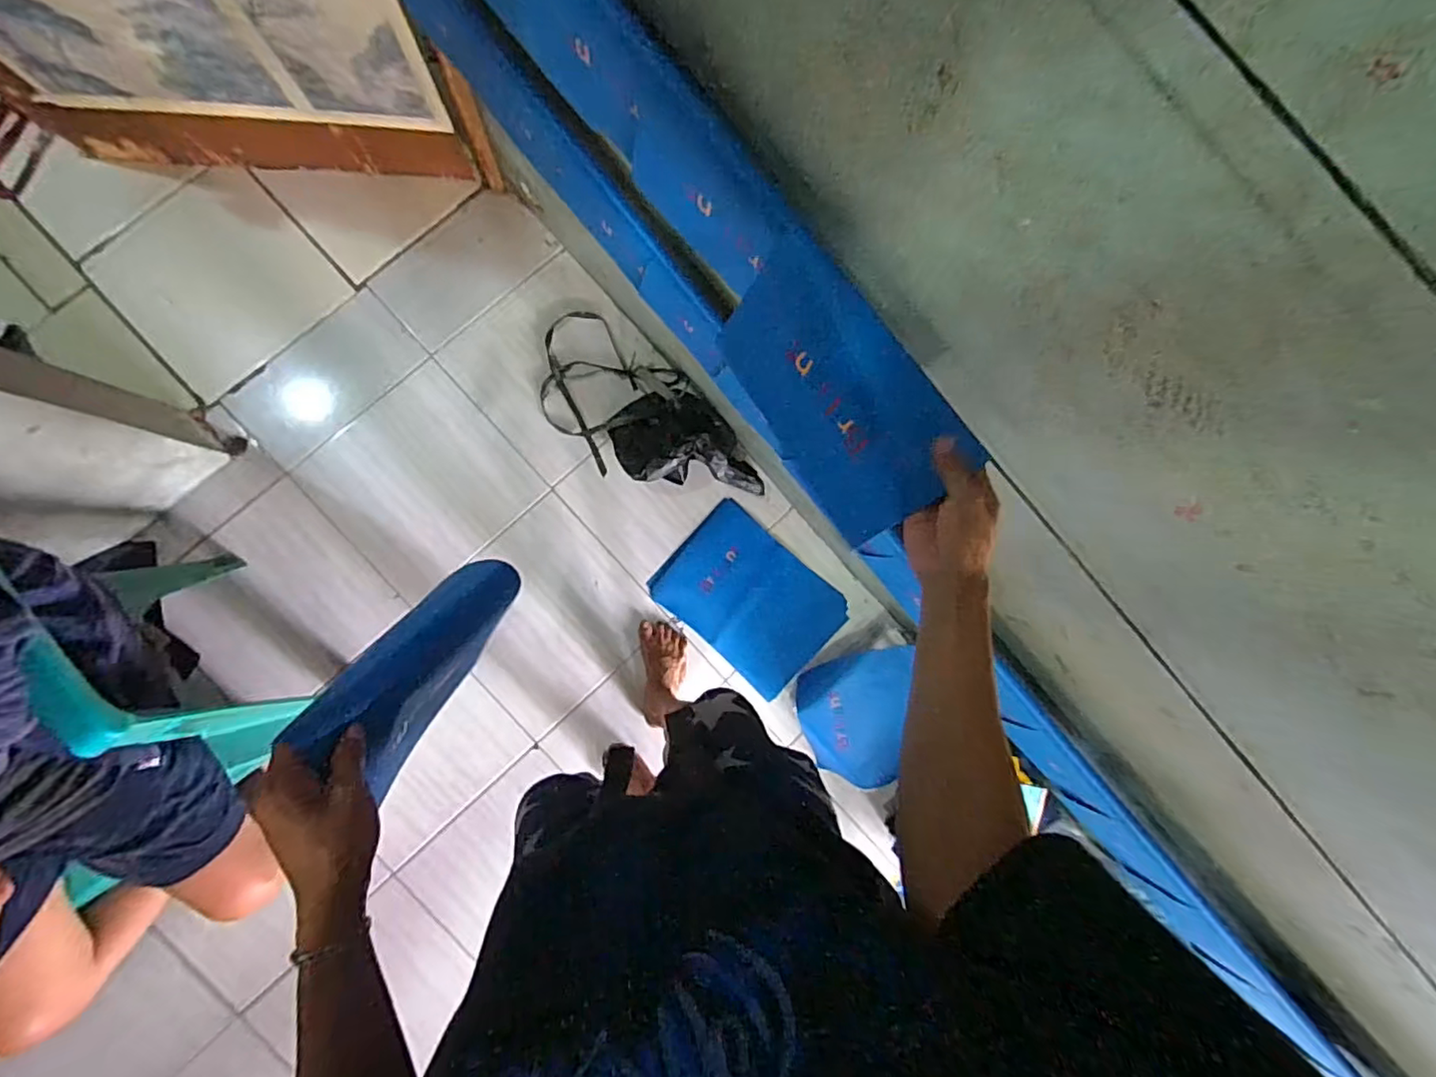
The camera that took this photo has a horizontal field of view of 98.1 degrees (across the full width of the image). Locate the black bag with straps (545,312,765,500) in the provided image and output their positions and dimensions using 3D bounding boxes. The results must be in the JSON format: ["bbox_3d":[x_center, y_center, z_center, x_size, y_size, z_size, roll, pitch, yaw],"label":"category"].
[{"bbox_3d":[-0.175,-0.266,1.418,0.286,0.077,0.599,-44,93,-7],"label":"black bag with straps"}]

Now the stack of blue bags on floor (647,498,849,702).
[{"bbox_3d":[0.076,0.140,1.460,0.398,0.019,0.293,42,84,-4],"label":"stack of blue bags on floor"}]

